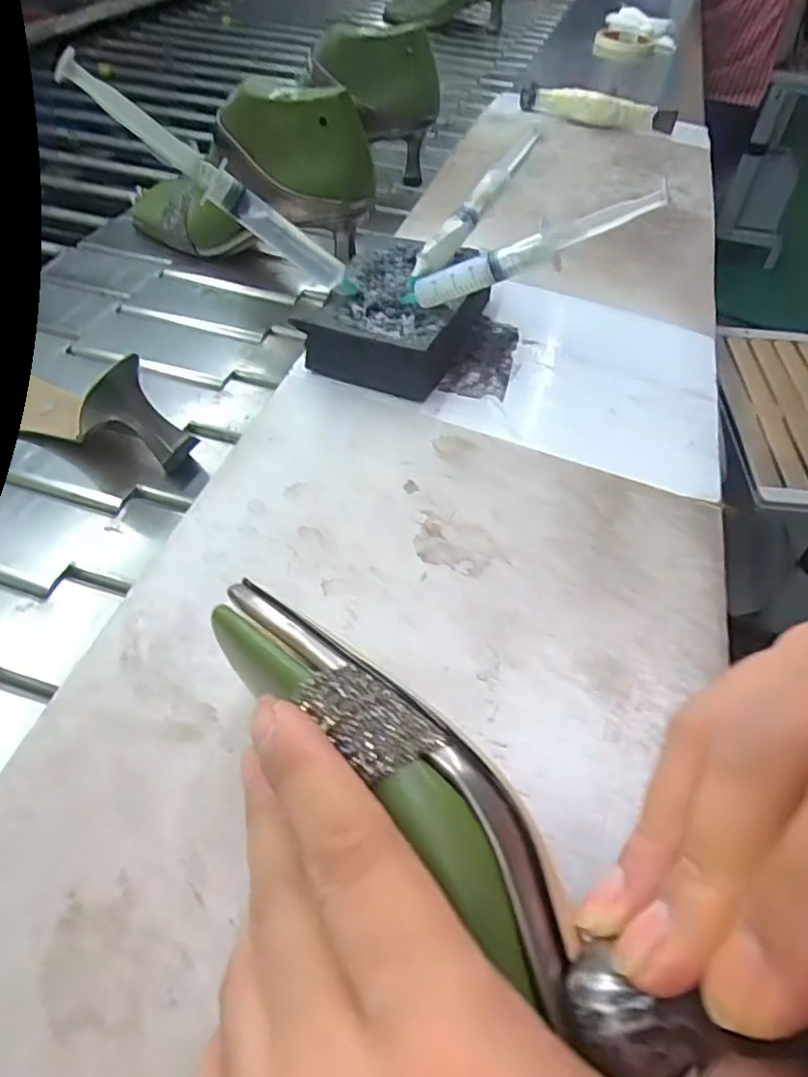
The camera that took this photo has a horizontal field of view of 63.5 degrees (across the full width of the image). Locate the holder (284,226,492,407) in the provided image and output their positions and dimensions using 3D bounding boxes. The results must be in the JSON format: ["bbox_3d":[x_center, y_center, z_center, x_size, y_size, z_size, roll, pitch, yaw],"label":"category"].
[{"bbox_3d":[-0.001,-0.140,0.404,0.087,0.036,0.130,17,49,9],"label":"holder"}]

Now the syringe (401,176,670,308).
[{"bbox_3d":[0.062,-0.148,0.341,0.145,0.018,0.013,-10,40,32],"label":"syringe"}]

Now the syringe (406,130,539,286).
[{"bbox_3d":[0.046,-0.214,0.419,0.019,0.020,0.140,30,74,20],"label":"syringe"}]

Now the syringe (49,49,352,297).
[{"bbox_3d":[-0.094,-0.183,0.341,0.167,0.021,0.014,31,42,-27],"label":"syringe"}]

